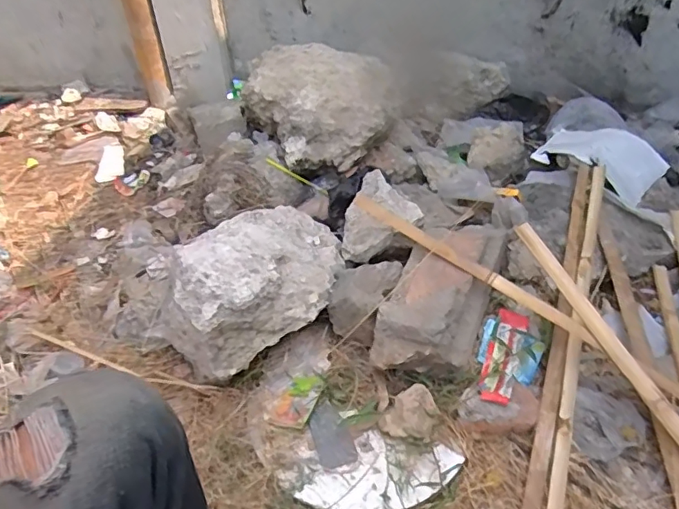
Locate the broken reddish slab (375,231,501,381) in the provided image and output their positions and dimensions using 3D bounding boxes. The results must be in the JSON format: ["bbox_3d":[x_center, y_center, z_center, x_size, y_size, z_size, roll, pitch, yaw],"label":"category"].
[{"bbox_3d":[0.183,0.076,0.944,0.144,0.125,0.319,18,47,23],"label":"broken reddish slab"}]

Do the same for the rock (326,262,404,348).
[{"bbox_3d":[0.044,0.079,0.974,0.106,0.093,0.146,15,46,20],"label":"rock"}]

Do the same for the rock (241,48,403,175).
[{"bbox_3d":[-0.060,-0.388,1.297,0.288,0.170,0.403,-27,47,-23],"label":"rock"}]

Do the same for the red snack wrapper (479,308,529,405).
[{"bbox_3d":[0.287,0.180,0.931,0.054,0.025,0.205,15,46,20],"label":"red snack wrapper"}]

